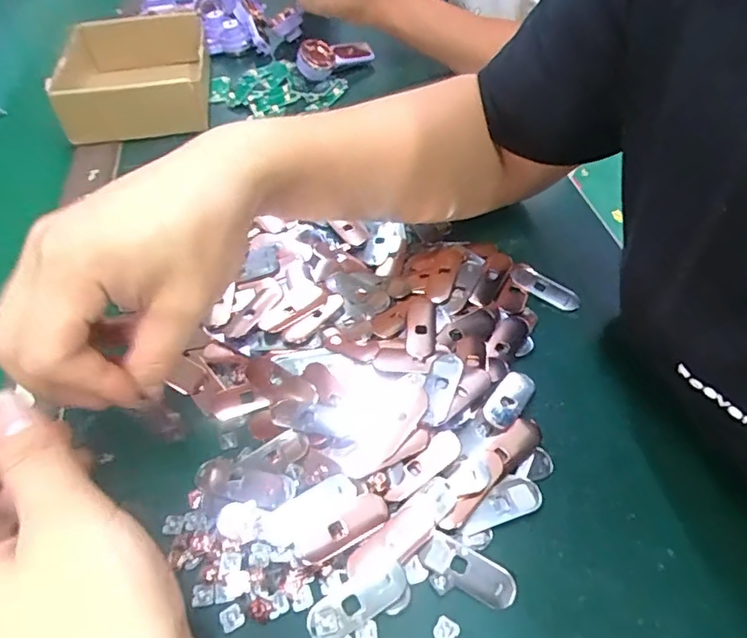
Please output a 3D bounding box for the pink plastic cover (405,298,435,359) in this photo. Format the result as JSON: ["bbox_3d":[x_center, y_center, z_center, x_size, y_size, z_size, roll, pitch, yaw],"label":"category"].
[{"bbox_3d":[0.030,0.005,0.355,0.017,0.007,0.053,2,50,3],"label":"pink plastic cover"}]

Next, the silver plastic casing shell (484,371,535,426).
[{"bbox_3d":[0.082,0.046,0.327,0.018,0.004,0.043,29,56,23],"label":"silver plastic casing shell"}]

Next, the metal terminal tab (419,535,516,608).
[{"bbox_3d":[0.047,0.122,0.269,0.046,0.004,0.017,24,54,20],"label":"metal terminal tab"}]

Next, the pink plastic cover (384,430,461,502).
[{"bbox_3d":[0.026,0.079,0.295,0.050,0.004,0.016,-31,56,-22],"label":"pink plastic cover"}]

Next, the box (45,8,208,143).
[{"bbox_3d":[-0.244,-0.251,0.562,0.144,0.052,0.161,-13,50,-8],"label":"box"}]

